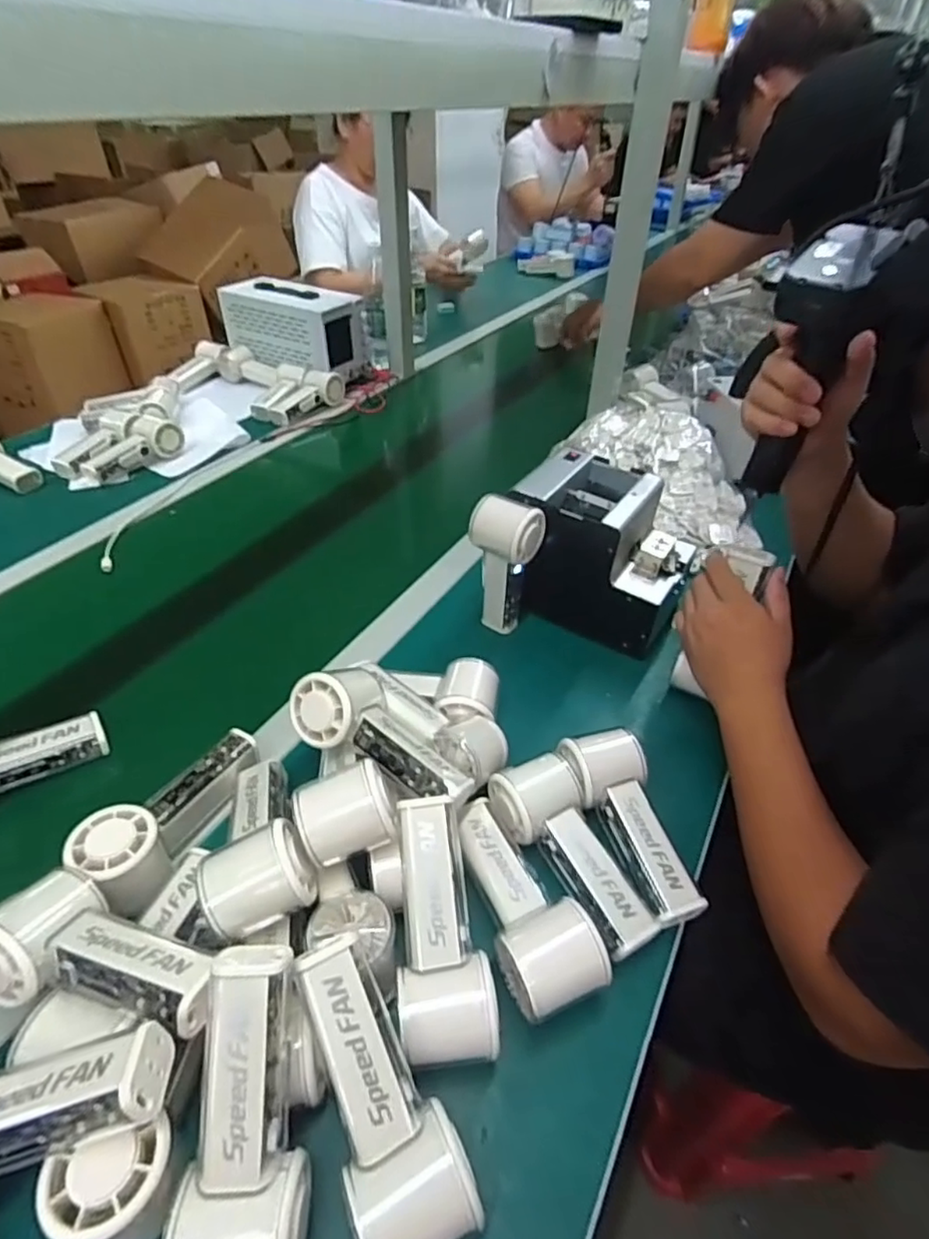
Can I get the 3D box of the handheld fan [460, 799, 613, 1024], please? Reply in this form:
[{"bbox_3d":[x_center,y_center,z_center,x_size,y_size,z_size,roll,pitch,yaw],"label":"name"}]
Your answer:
[{"bbox_3d":[0.037,0.198,0.430,0.056,0.063,0.152,-16,45,-19],"label":"handheld fan"}]

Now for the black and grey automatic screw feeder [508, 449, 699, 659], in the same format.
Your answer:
[{"bbox_3d":[0.155,-0.067,0.660,0.170,0.155,0.128,29,48,27],"label":"black and grey automatic screw feeder"}]

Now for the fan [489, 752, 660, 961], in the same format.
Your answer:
[{"bbox_3d":[0.080,0.171,0.451,0.065,0.047,0.151,-19,46,-22],"label":"fan"}]

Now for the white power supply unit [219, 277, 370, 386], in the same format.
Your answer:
[{"bbox_3d":[-0.335,-0.569,1.197,0.264,0.148,0.141,25,47,23],"label":"white power supply unit"}]

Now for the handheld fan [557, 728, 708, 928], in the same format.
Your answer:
[{"bbox_3d":[0.133,0.153,0.469,0.058,0.042,0.143,-14,44,-17],"label":"handheld fan"}]

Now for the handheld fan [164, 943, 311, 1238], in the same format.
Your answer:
[{"bbox_3d":[-0.112,0.252,0.306,0.060,0.043,0.152,-2,74,-5],"label":"handheld fan"}]

